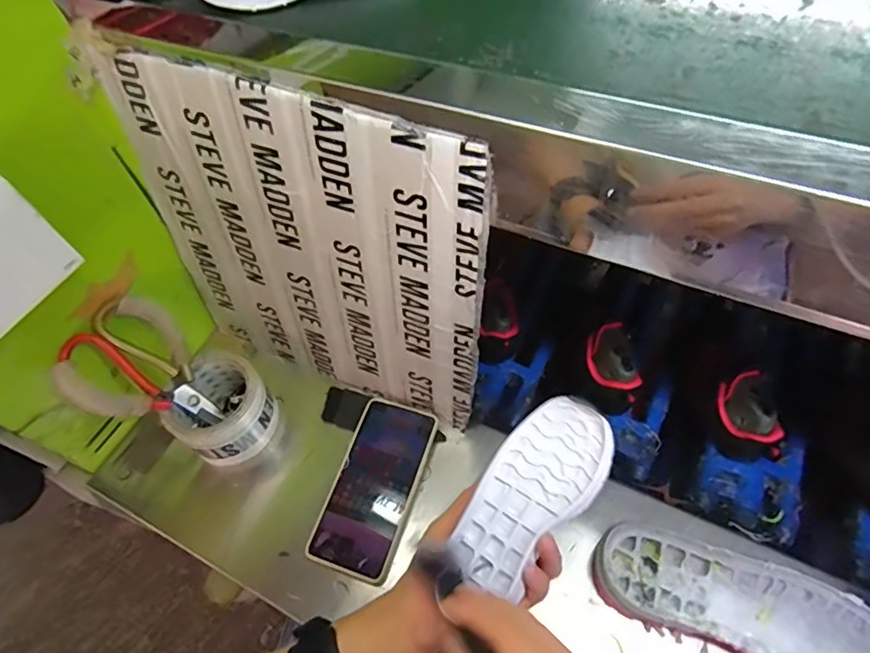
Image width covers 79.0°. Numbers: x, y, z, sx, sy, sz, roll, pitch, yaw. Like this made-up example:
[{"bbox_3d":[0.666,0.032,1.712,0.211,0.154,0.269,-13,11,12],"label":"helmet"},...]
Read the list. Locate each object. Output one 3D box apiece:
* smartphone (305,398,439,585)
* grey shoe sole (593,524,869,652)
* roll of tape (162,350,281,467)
[{"bbox_3d":[-0.058,0.154,0.518,0.079,0.012,0.166,13,58,14],"label":"smartphone"},{"bbox_3d":[0.255,0.236,0.429,0.238,0.035,0.086,13,58,14],"label":"grey shoe sole"},{"bbox_3d":[-0.222,0.085,0.551,0.093,0.070,0.091,-3,56,4],"label":"roll of tape"}]

